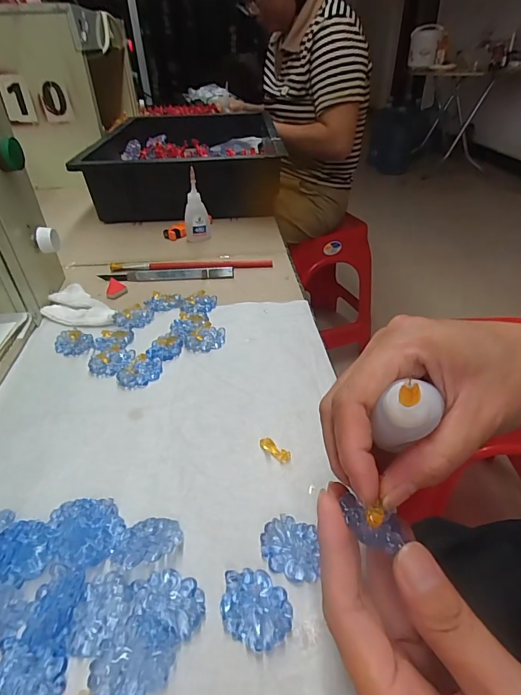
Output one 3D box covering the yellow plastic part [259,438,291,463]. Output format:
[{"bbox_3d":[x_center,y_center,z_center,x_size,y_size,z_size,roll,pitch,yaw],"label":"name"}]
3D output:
[{"bbox_3d":[0.010,0.068,0.264,0.024,0.004,0.008,24,45,30],"label":"yellow plastic part"}]

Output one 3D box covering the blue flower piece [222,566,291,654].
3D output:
[{"bbox_3d":[-0.003,0.126,0.194,0.037,0.004,0.030,24,44,30],"label":"blue flower piece"}]

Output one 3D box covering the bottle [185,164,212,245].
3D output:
[{"bbox_3d":[-0.086,-0.191,0.539,0.035,0.092,0.027,-7,38,-6],"label":"bottle"}]

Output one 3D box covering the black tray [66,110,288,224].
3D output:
[{"bbox_3d":[-0.125,-0.348,0.747,0.285,0.105,0.439,-3,37,-1],"label":"black tray"}]

